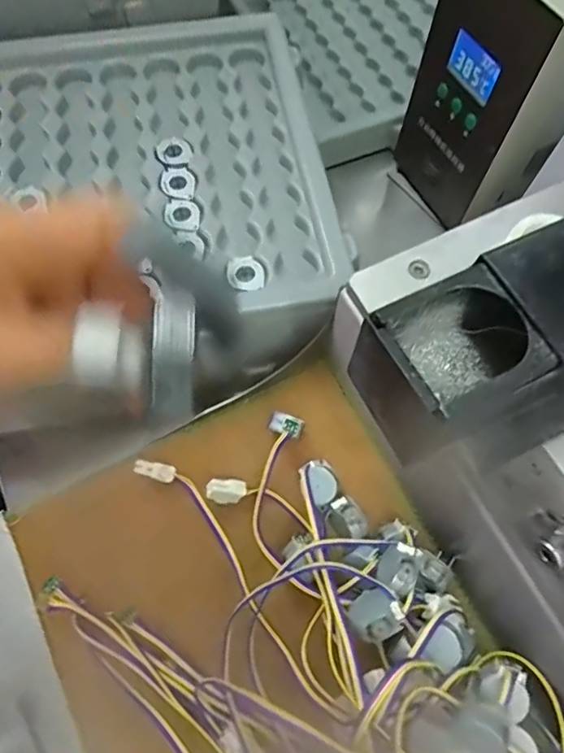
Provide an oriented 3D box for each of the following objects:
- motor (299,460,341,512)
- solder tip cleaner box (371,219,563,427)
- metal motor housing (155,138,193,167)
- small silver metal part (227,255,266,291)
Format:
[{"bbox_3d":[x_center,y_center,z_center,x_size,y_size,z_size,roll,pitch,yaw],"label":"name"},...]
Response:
[{"bbox_3d":[0.025,0.070,0.328,0.025,0.011,0.030,-24,71,-10],"label":"motor"},{"bbox_3d":[0.094,-0.015,0.218,0.109,0.060,0.064,-25,71,-10],"label":"solder tip cleaner box"},{"bbox_3d":[-0.081,-0.169,0.380,0.026,0.006,0.029,-16,70,-7],"label":"metal motor housing"},{"bbox_3d":[-0.024,-0.069,0.344,0.024,0.006,0.029,-24,71,-10],"label":"small silver metal part"}]

